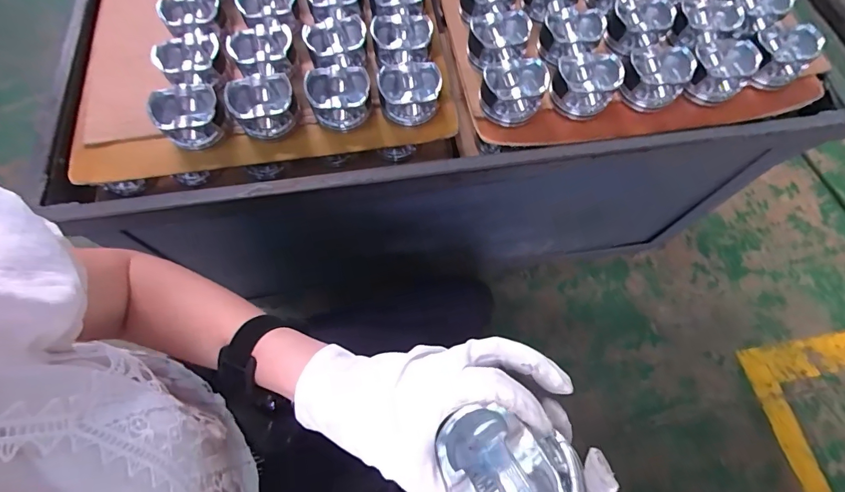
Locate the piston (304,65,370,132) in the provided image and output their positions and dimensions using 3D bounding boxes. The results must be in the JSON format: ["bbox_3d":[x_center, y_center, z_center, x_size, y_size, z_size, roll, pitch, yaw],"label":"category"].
[{"bbox_3d":[-0.108,-0.195,0.546,0.078,0.048,0.061,-13,68,-6],"label":"piston"}]

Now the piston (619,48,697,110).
[{"bbox_3d":[0.310,-0.227,0.559,0.079,0.069,0.079,35,71,13],"label":"piston"}]

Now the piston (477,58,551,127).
[{"bbox_3d":[0.118,-0.201,0.546,0.080,0.062,0.069,-5,67,-2],"label":"piston"}]

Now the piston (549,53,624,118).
[{"bbox_3d":[0.213,-0.214,0.549,0.079,0.066,0.074,0,67,0],"label":"piston"}]

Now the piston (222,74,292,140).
[{"bbox_3d":[-0.206,-0.182,0.540,0.082,0.049,0.064,-16,68,-7],"label":"piston"}]

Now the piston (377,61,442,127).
[{"bbox_3d":[-0.017,-0.203,0.550,0.081,0.051,0.068,-10,68,-4],"label":"piston"}]

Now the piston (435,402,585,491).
[{"bbox_3d":[0.048,0.142,0.254,0.077,0.061,0.071,0,67,0],"label":"piston"}]

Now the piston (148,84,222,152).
[{"bbox_3d":[-0.299,-0.168,0.535,0.080,0.049,0.067,-17,68,-7],"label":"piston"}]

